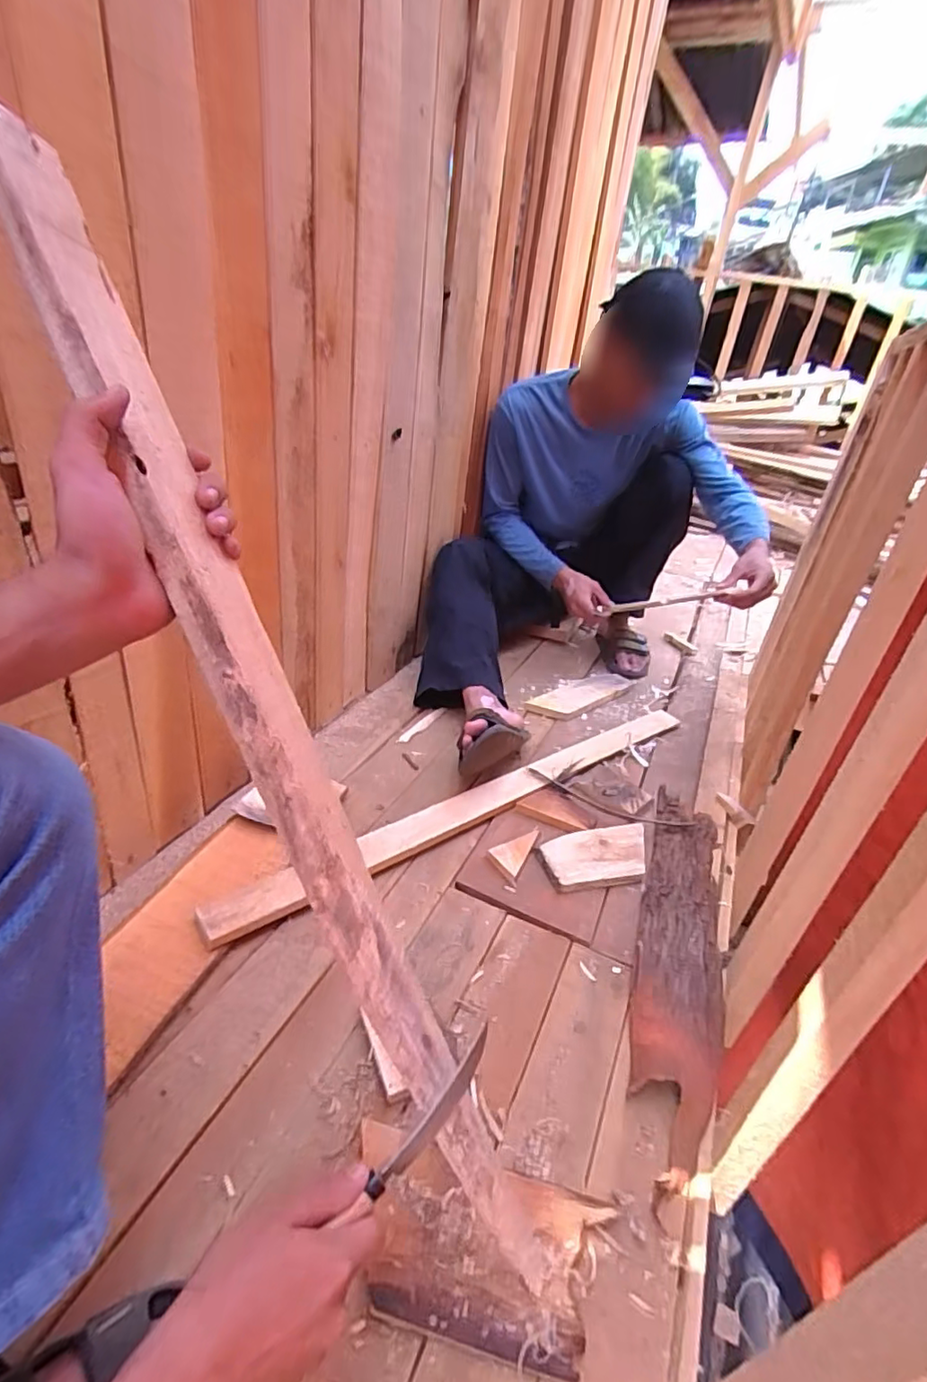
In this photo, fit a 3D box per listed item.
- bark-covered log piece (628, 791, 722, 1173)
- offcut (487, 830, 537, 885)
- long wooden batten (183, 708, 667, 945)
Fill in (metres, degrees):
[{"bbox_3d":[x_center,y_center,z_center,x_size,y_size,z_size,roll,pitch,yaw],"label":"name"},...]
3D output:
[{"bbox_3d":[0.285,0.302,0.783,0.102,0.044,0.551,16,32,14],"label":"bark-covered log piece"},{"bbox_3d":[0.068,0.233,0.865,0.052,0.016,0.100,17,32,17],"label":"offcut"},{"bbox_3d":[0.058,0.164,0.959,0.930,0.021,0.066,-17,47,-35],"label":"long wooden batten"}]

